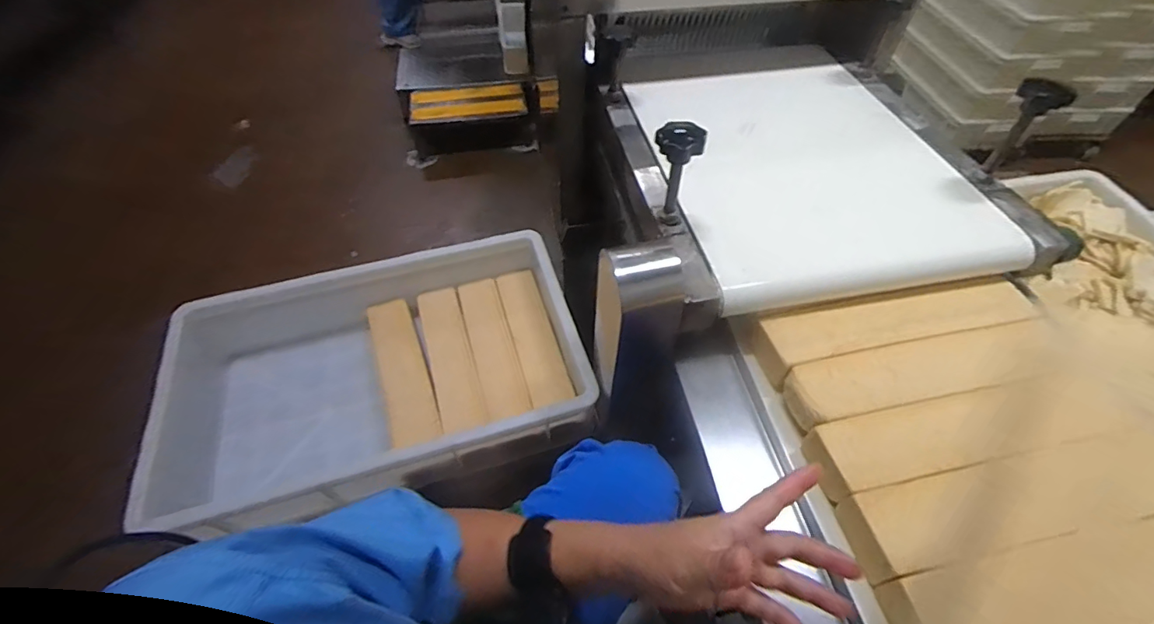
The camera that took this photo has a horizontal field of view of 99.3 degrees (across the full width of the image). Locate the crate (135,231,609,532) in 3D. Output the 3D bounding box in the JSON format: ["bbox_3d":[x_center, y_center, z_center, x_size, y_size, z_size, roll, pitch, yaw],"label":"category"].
[{"bbox_3d":[-0.320,0.097,0.831,0.638,0.128,0.408,-16,55,-12],"label":"crate"}]

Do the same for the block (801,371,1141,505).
[{"bbox_3d":[0.425,0.133,0.536,0.329,0.057,0.074,-10,53,-7],"label":"block"}]

